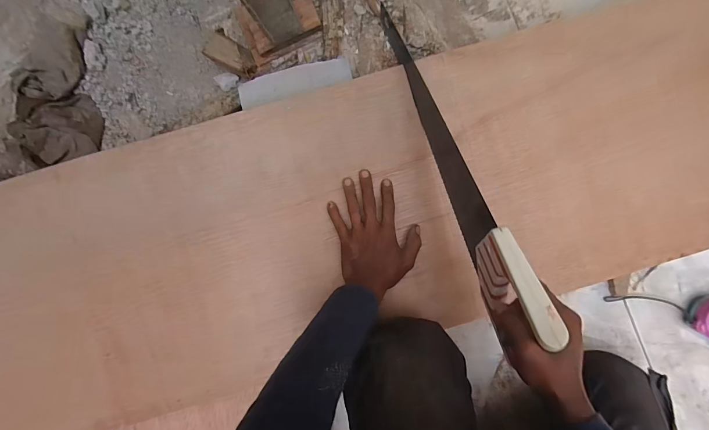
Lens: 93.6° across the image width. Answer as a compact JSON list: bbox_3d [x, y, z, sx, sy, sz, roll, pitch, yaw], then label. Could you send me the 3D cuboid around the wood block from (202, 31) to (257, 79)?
[{"bbox_3d":[-0.242,-0.314,0.658,0.098,0.046,0.061,23,92,7],"label":"wood block"}]

